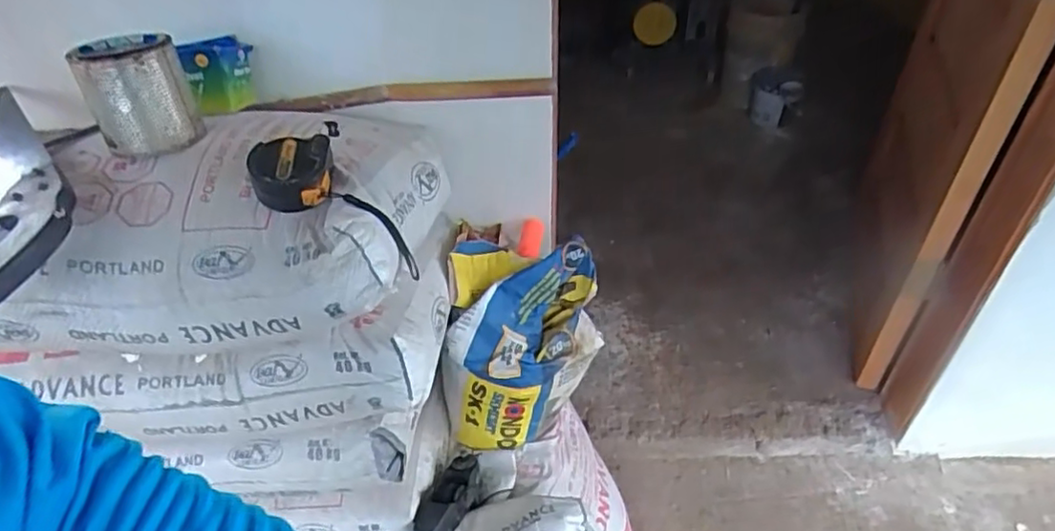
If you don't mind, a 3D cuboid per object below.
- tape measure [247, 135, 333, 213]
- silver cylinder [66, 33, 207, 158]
[{"bbox_3d":[-0.234,-0.092,0.631,0.070,0.050,0.065,-5,40,-5],"label":"tape measure"},{"bbox_3d":[-0.413,-0.185,0.675,0.095,0.104,0.106,-25,46,-26],"label":"silver cylinder"}]

